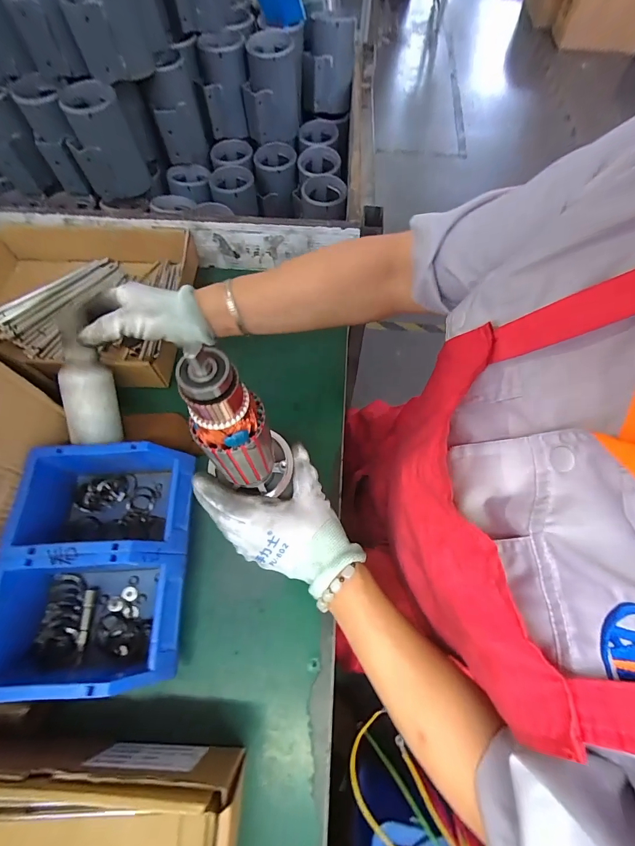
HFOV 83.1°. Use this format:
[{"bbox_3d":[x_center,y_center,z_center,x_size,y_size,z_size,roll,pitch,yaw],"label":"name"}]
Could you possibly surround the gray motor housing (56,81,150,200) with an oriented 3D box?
[{"bbox_3d":[-0.343,-0.449,0.579,0.096,0.128,0.079,-23,66,-11],"label":"gray motor housing"}]

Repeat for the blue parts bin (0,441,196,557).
[{"bbox_3d":[-0.222,0.087,0.377,0.166,0.075,0.109,-4,64,-2],"label":"blue parts bin"}]

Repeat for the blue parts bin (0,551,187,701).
[{"bbox_3d":[-0.218,0.181,0.333,0.169,0.074,0.106,-2,64,-1],"label":"blue parts bin"}]

